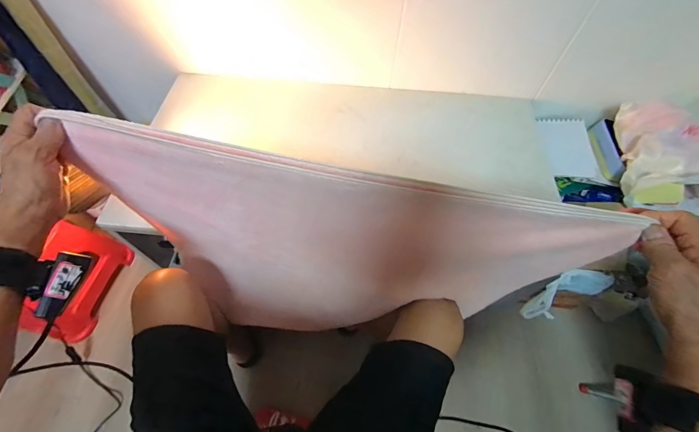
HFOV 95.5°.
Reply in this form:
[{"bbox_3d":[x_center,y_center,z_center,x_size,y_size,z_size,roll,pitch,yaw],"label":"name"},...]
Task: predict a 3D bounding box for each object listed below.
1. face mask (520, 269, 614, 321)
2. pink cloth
[{"bbox_3d":[0.575,0.206,0.851,0.241,0.063,0.080,-21,63,-14],"label":"face mask"},{"bbox_3d":[-0.019,0.087,0.536,0.636,0.488,0.097,8,60,3],"label":"pink cloth"}]

